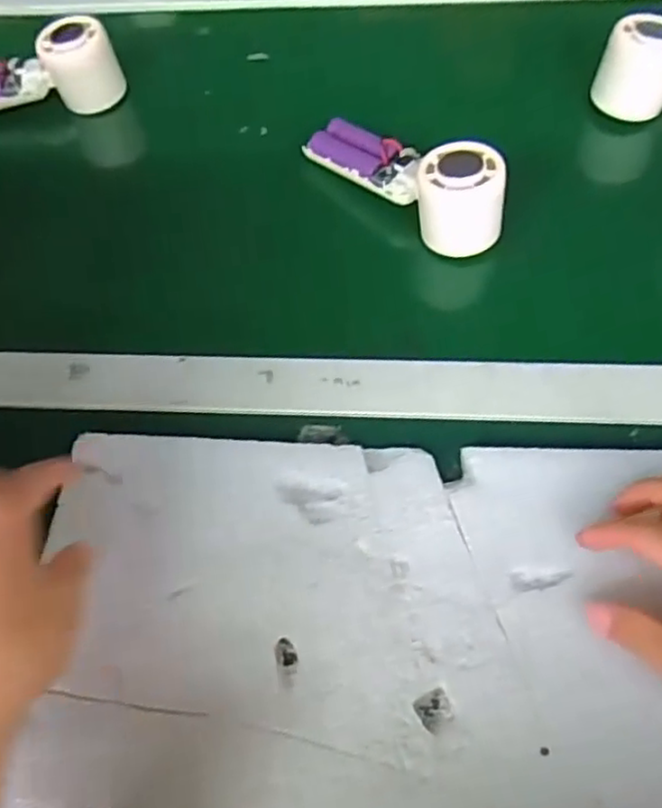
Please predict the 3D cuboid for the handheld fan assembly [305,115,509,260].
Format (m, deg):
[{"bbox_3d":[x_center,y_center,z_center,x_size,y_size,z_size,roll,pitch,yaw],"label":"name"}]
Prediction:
[{"bbox_3d":[0.054,-0.165,0.488,0.049,0.074,0.158,-39,65,-17],"label":"handheld fan assembly"}]

